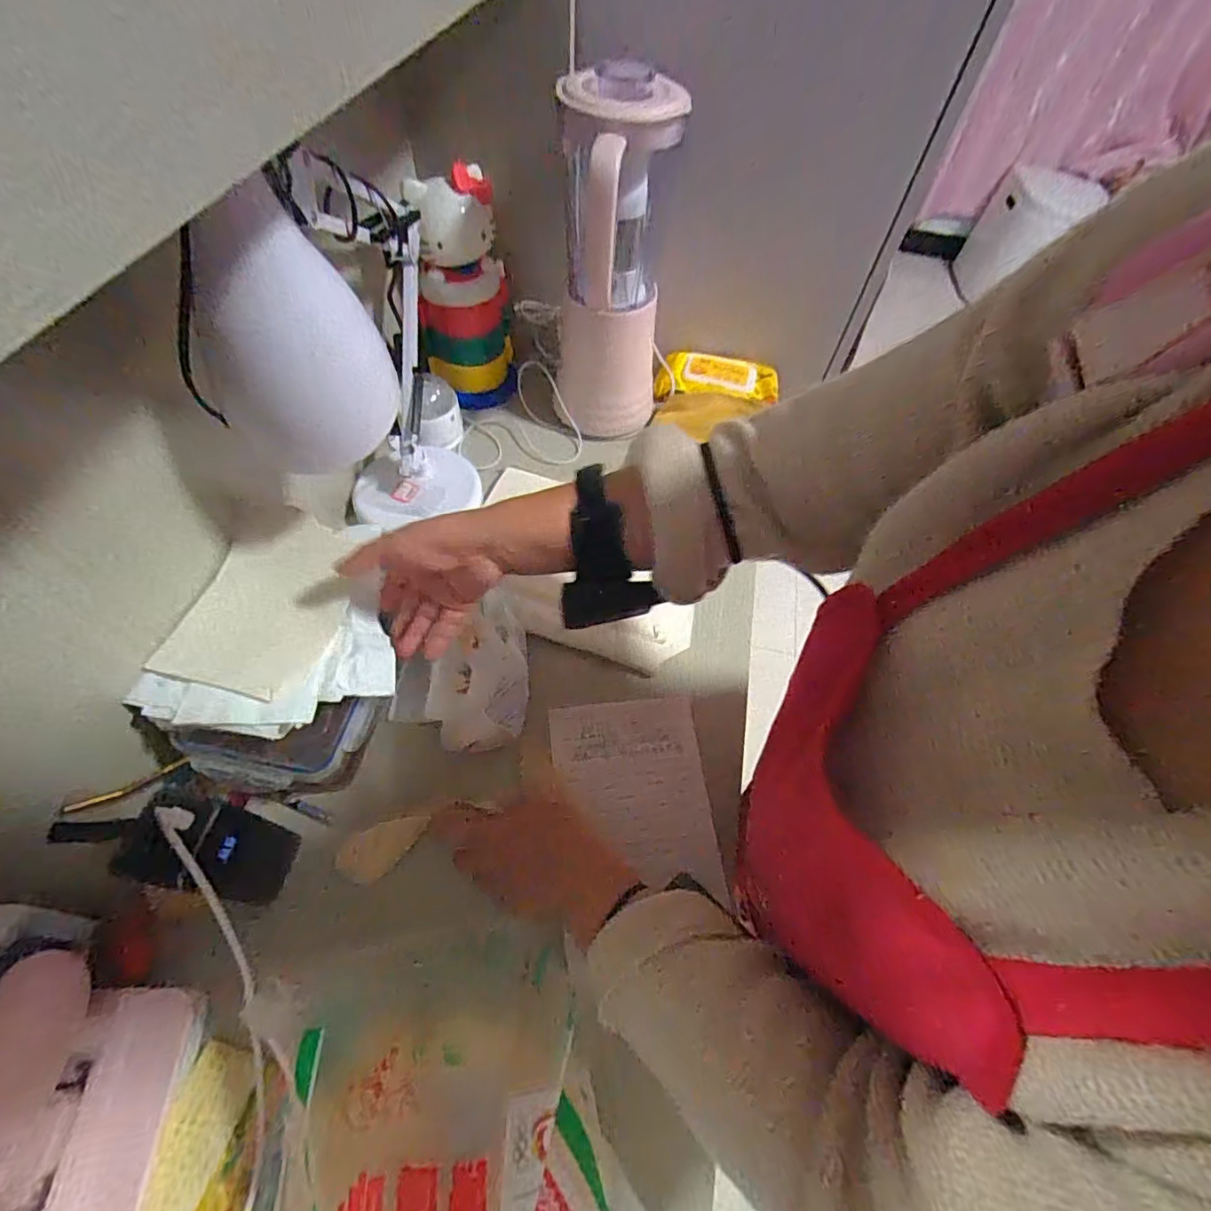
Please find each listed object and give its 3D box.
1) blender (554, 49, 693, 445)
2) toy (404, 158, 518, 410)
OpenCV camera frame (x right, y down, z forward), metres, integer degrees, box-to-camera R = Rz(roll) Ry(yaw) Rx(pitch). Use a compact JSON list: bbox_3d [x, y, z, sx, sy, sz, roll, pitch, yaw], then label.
[{"bbox_3d":[0.010,-0.358,0.622,0.122,0.341,0.111,7,58,0],"label":"blender"},{"bbox_3d":[-0.172,-0.374,0.682,0.107,0.242,0.085,3,58,-3],"label":"toy"}]

